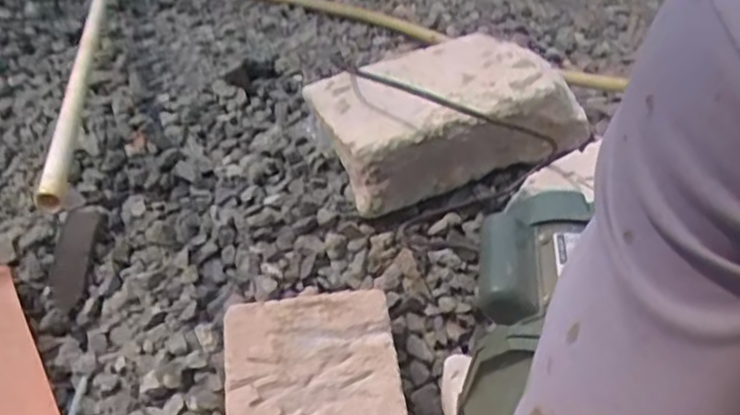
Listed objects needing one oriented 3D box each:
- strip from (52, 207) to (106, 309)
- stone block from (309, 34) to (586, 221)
[{"bbox_3d":[-0.369,0.061,0.828,0.046,0.012,0.130,4,73,8],"label":"strip"},{"bbox_3d":[0.087,-0.118,0.853,0.297,0.116,0.212,-15,37,-18],"label":"stone block"}]

